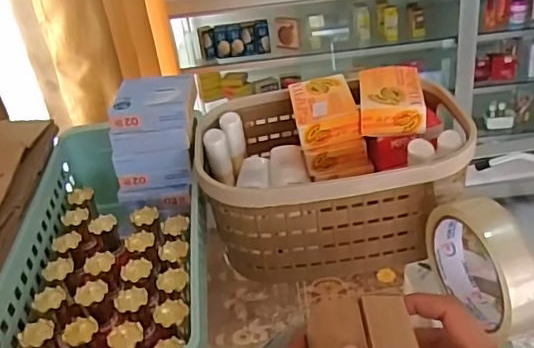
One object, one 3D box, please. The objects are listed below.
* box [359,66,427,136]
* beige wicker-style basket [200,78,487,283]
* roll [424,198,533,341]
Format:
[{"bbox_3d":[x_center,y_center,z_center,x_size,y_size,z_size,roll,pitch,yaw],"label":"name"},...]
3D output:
[{"bbox_3d":[0.106,-0.064,0.486,0.051,0.031,0.068,-3,32,8],"label":"box"},{"bbox_3d":[0.054,0.000,0.489,0.211,0.094,0.150,-8,32,1],"label":"beige wicker-style basket"},{"bbox_3d":[0.148,0.060,0.390,0.029,0.092,0.087,-18,33,-16],"label":"roll"}]

